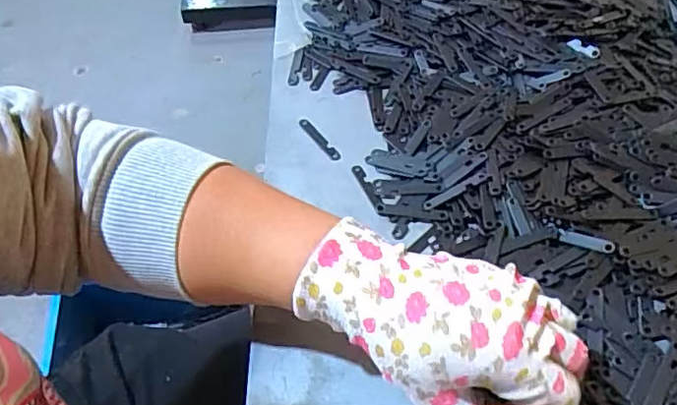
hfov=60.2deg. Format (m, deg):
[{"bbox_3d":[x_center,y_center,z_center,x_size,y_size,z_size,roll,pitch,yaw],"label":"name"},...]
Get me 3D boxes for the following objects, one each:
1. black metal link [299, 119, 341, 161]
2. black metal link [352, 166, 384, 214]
[{"bbox_3d":[-0.016,-0.051,0.476,0.009,0.006,0.053,-27,57,-19],"label":"black metal link"},{"bbox_3d":[0.023,-0.011,0.443,0.008,0.004,0.047,-19,55,-14],"label":"black metal link"}]

